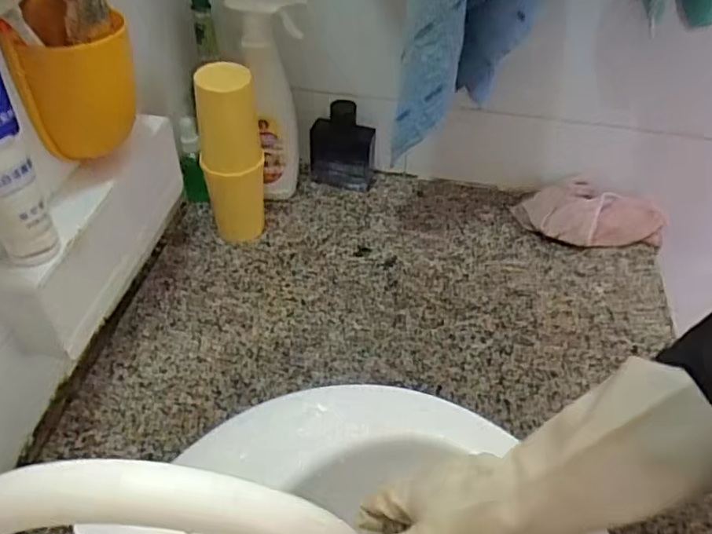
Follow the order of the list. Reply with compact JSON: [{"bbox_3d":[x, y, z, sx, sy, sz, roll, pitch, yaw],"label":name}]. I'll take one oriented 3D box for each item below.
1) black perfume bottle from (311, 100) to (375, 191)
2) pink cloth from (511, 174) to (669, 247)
[{"bbox_3d":[-0.018,-0.159,0.799,0.084,0.110,0.033,7,45,5],"label":"black perfume bottle"},{"bbox_3d":[0.296,-0.072,0.779,0.172,0.034,0.100,0,45,-3],"label":"pink cloth"}]

